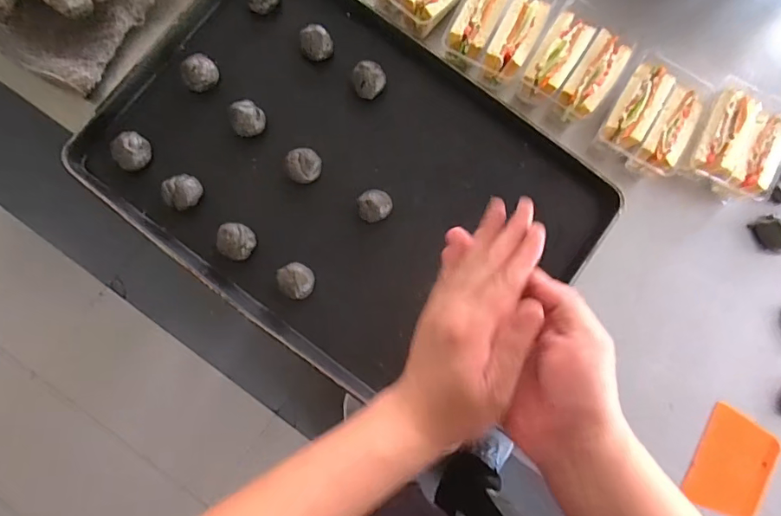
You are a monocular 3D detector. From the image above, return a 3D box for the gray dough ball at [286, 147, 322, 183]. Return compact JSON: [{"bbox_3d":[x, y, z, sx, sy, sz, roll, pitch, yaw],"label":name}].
[{"bbox_3d":[-0.110,-0.117,0.616,0.043,0.022,0.043,0,83,-3],"label":"gray dough ball"}]

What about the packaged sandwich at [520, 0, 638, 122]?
[{"bbox_3d":[0.242,-0.255,0.624,0.108,0.056,0.147,31,82,0],"label":"packaged sandwich"}]

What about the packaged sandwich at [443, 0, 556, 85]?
[{"bbox_3d":[0.138,-0.299,0.626,0.114,0.050,0.134,28,82,0],"label":"packaged sandwich"}]

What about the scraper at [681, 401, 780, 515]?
[{"bbox_3d":[0.430,0.259,0.605,0.096,0.008,0.124,28,82,0],"label":"scraper"}]

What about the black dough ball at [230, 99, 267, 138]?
[{"bbox_3d":[-0.182,-0.179,0.619,0.042,0.028,0.048,-31,86,-6],"label":"black dough ball"}]

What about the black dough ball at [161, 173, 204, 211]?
[{"bbox_3d":[-0.260,-0.083,0.604,0.044,0.024,0.045,0,83,-3],"label":"black dough ball"}]

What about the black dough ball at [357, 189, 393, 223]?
[{"bbox_3d":[-0.019,-0.065,0.611,0.041,0.031,0.038,0,83,-3],"label":"black dough ball"}]

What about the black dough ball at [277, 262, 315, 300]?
[{"bbox_3d":[-0.115,0.027,0.595,0.045,0.028,0.042,0,83,-3],"label":"black dough ball"}]

